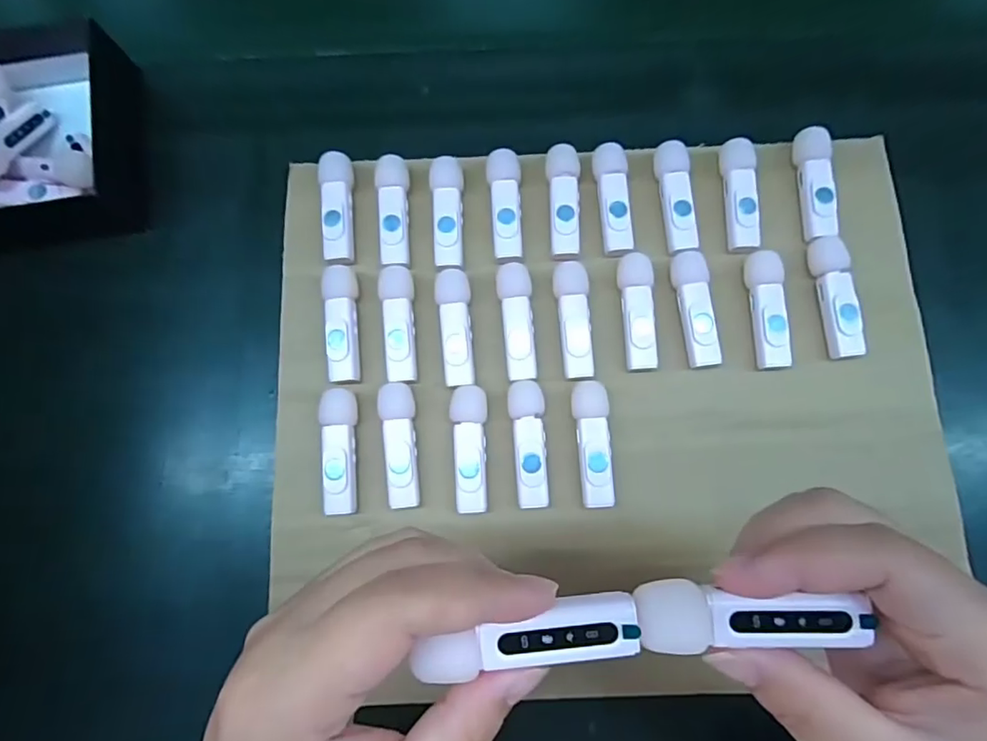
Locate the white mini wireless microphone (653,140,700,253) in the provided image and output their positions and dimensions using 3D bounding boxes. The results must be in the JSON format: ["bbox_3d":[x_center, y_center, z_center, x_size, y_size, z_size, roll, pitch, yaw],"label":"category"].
[{"bbox_3d":[0.102,-0.098,0.314,0.019,0.009,0.063,-3,82,-1],"label":"white mini wireless microphone"}]

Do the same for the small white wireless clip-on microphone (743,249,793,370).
[{"bbox_3d":[0.148,-0.033,0.300,0.015,0.011,0.064,-4,82,-1],"label":"small white wireless clip-on microphone"}]

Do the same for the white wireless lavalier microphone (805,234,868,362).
[{"bbox_3d":[0.185,-0.040,0.301,0.017,0.014,0.066,-6,82,-2],"label":"white wireless lavalier microphone"}]

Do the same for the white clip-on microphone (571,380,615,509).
[{"bbox_3d":[0.052,0.038,0.292,0.018,0.016,0.064,-2,81,-1],"label":"white clip-on microphone"}]

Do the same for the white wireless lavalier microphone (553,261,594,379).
[{"bbox_3d":[0.044,-0.028,0.304,0.018,0.011,0.064,-6,82,-2],"label":"white wireless lavalier microphone"}]

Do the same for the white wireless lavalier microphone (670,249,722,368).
[{"bbox_3d":[0.110,-0.034,0.304,0.017,0.013,0.064,-5,82,-2],"label":"white wireless lavalier microphone"}]

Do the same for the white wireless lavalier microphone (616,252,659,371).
[{"bbox_3d":[0.078,-0.032,0.304,0.017,0.014,0.063,-2,81,-1],"label":"white wireless lavalier microphone"}]

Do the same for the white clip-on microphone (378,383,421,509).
[{"bbox_3d":[-0.049,0.039,0.293,0.018,0.010,0.064,-5,82,-2],"label":"white clip-on microphone"}]

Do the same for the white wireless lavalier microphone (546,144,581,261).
[{"bbox_3d":[0.040,-0.095,0.314,0.017,0.009,0.067,0,81,-1],"label":"white wireless lavalier microphone"}]

